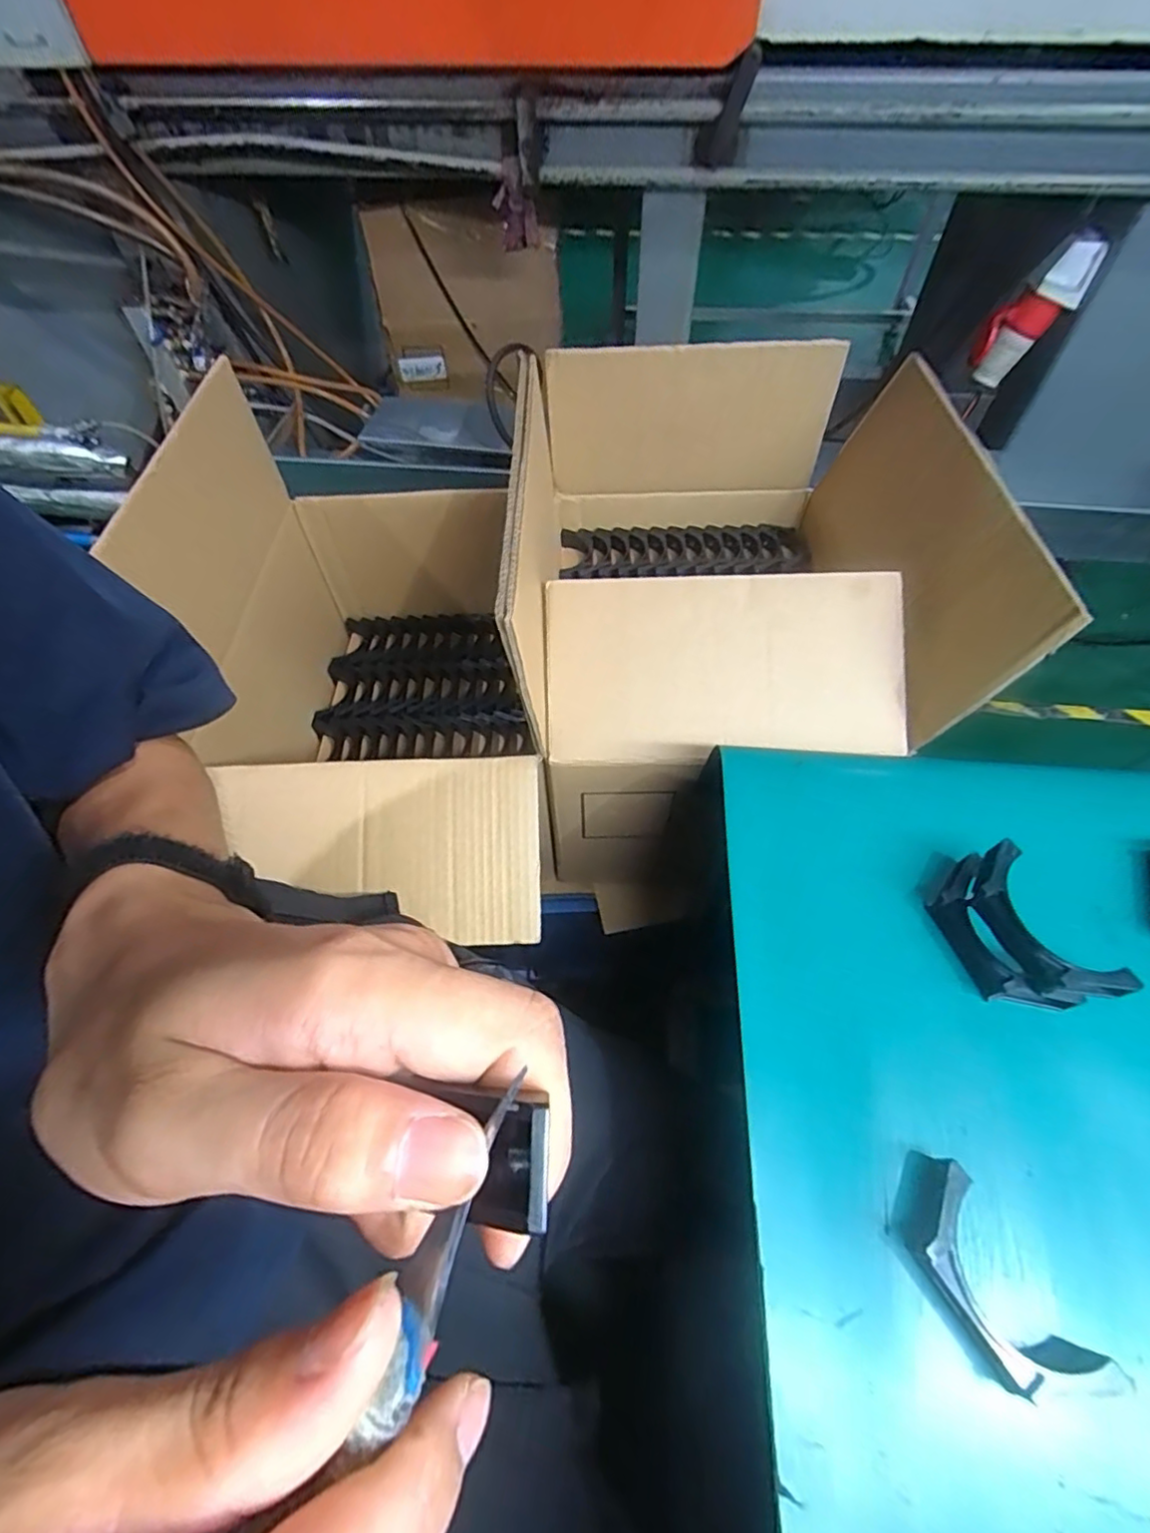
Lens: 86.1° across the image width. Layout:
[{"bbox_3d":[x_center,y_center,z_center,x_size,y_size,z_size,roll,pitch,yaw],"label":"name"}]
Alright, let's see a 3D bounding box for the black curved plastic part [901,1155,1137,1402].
[{"bbox_3d":[0.191,0.237,0.279,0.041,0.021,0.091,-26,59,-16],"label":"black curved plastic part"}]

